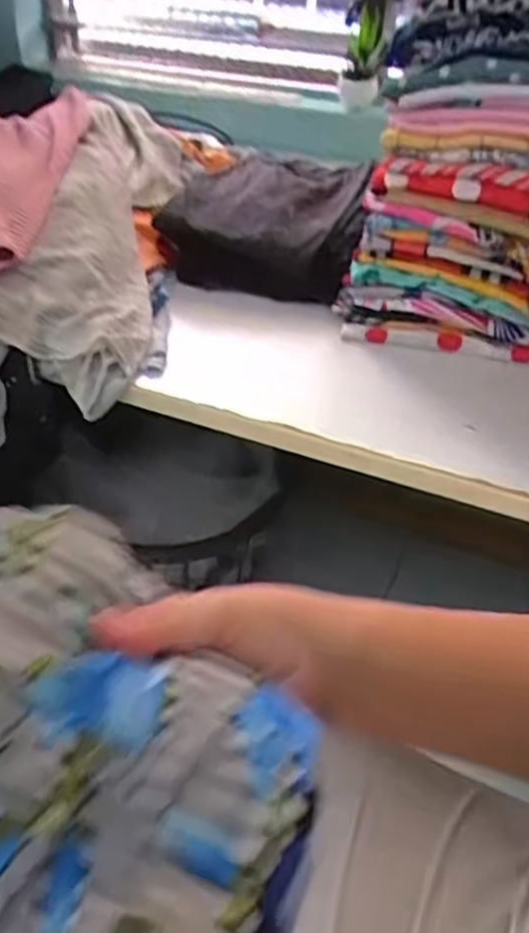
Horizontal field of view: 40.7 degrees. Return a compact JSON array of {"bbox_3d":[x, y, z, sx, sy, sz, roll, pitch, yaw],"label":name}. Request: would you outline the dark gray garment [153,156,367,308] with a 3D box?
[{"bbox_3d":[0.006,-0.253,0.741,0.189,0.075,0.211,9,39,8],"label":"dark gray garment"}]

